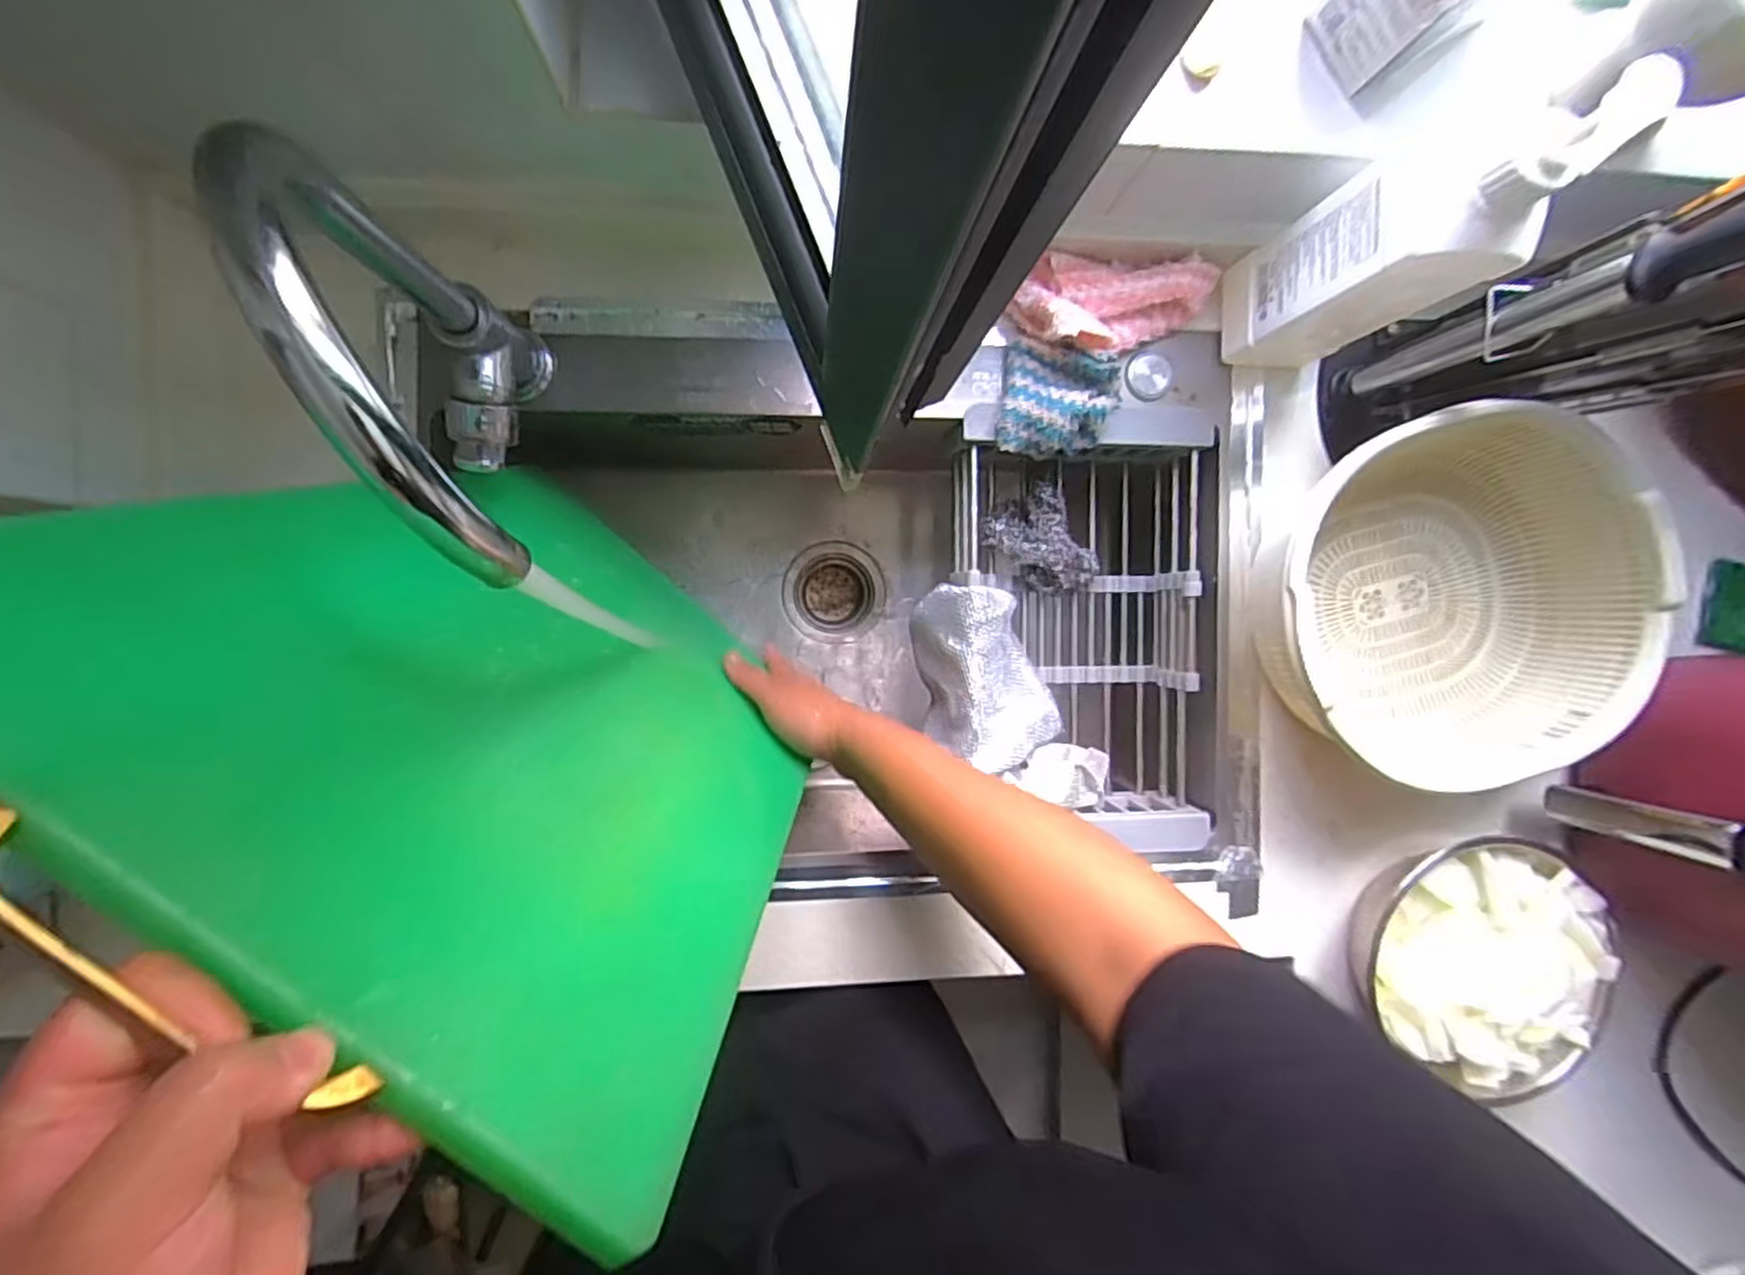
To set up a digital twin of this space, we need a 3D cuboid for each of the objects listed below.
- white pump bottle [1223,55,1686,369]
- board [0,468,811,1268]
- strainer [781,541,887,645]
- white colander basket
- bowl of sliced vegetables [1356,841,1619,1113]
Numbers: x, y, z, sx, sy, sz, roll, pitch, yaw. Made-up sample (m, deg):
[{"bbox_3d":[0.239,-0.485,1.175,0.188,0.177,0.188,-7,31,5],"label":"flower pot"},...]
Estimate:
[{"bbox_3d":[0.339,-0.257,0.490,0.085,0.280,0.078,-1,92,-6],"label":"white pump bottle"},{"bbox_3d":[-0.177,0.035,0.427,0.323,0.437,0.017,44,105,-8],"label":"board"},{"bbox_3d":[-0.044,-0.049,0.834,0.109,0.071,0.109,0,92,-6],"label":"strainer"},{"bbox_3d":[0.433,-0.040,0.587,0.265,0.137,0.255,0,92,-6],"label":"white colander basket"},{"bbox_3d":[0.491,0.255,0.614,0.184,0.095,0.185,0,92,-6],"label":"bowl of sliced vegetables"}]

